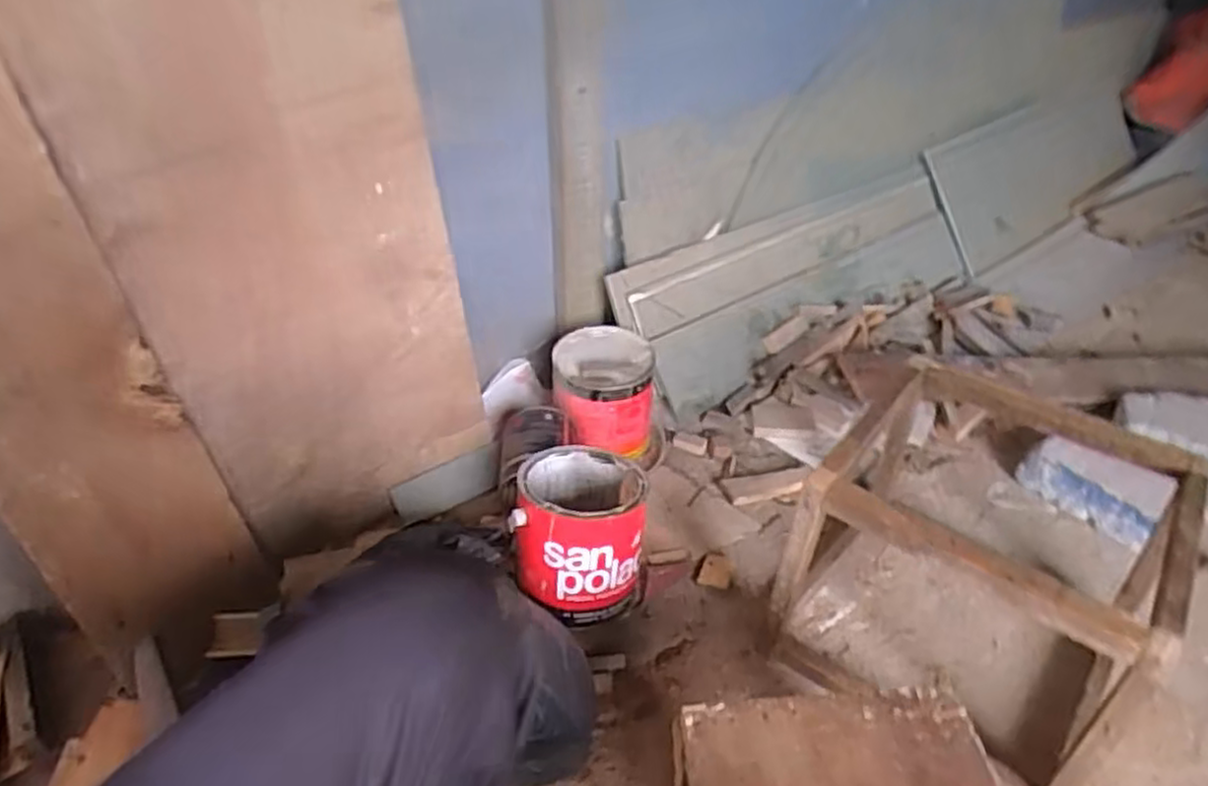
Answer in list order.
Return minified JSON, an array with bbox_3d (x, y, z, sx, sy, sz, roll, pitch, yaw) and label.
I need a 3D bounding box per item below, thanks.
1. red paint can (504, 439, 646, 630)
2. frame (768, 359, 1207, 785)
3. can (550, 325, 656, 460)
[{"bbox_3d":[-0.026,0.161,0.909,0.148,0.141,0.170,1,35,1],"label":"red paint can"},{"bbox_3d":[0.413,0.178,0.845,0.320,0.267,0.360,24,42,31],"label":"frame"},{"bbox_3d":[-0.002,0.006,1.168,0.145,0.160,0.142,0,35,0],"label":"can"}]

